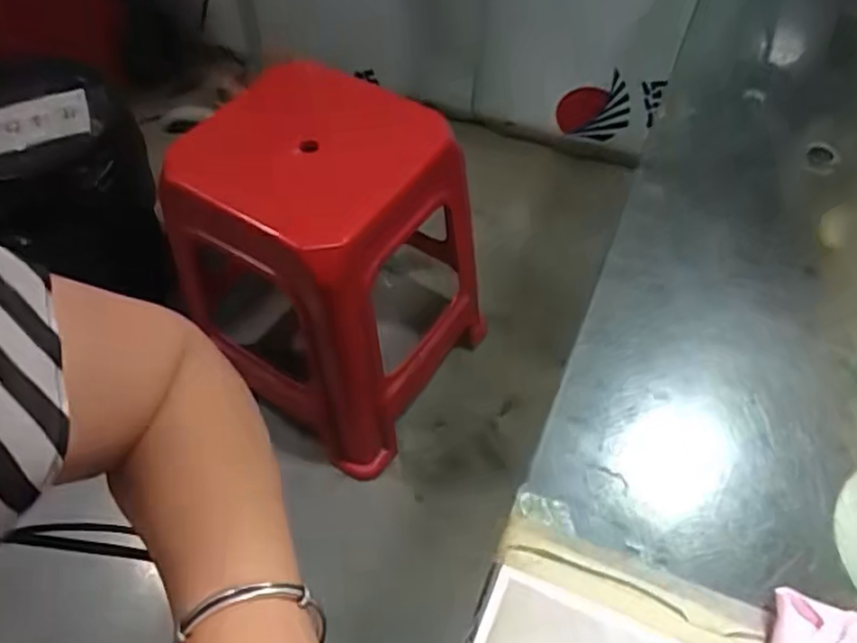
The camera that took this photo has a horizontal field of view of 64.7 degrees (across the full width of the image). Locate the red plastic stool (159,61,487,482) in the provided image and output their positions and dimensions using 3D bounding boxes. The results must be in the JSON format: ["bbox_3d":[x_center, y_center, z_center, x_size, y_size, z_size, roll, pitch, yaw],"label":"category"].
[{"bbox_3d":[-0.123,-0.039,1.016,0.292,0.475,0.306,26,59,18],"label":"red plastic stool"}]

